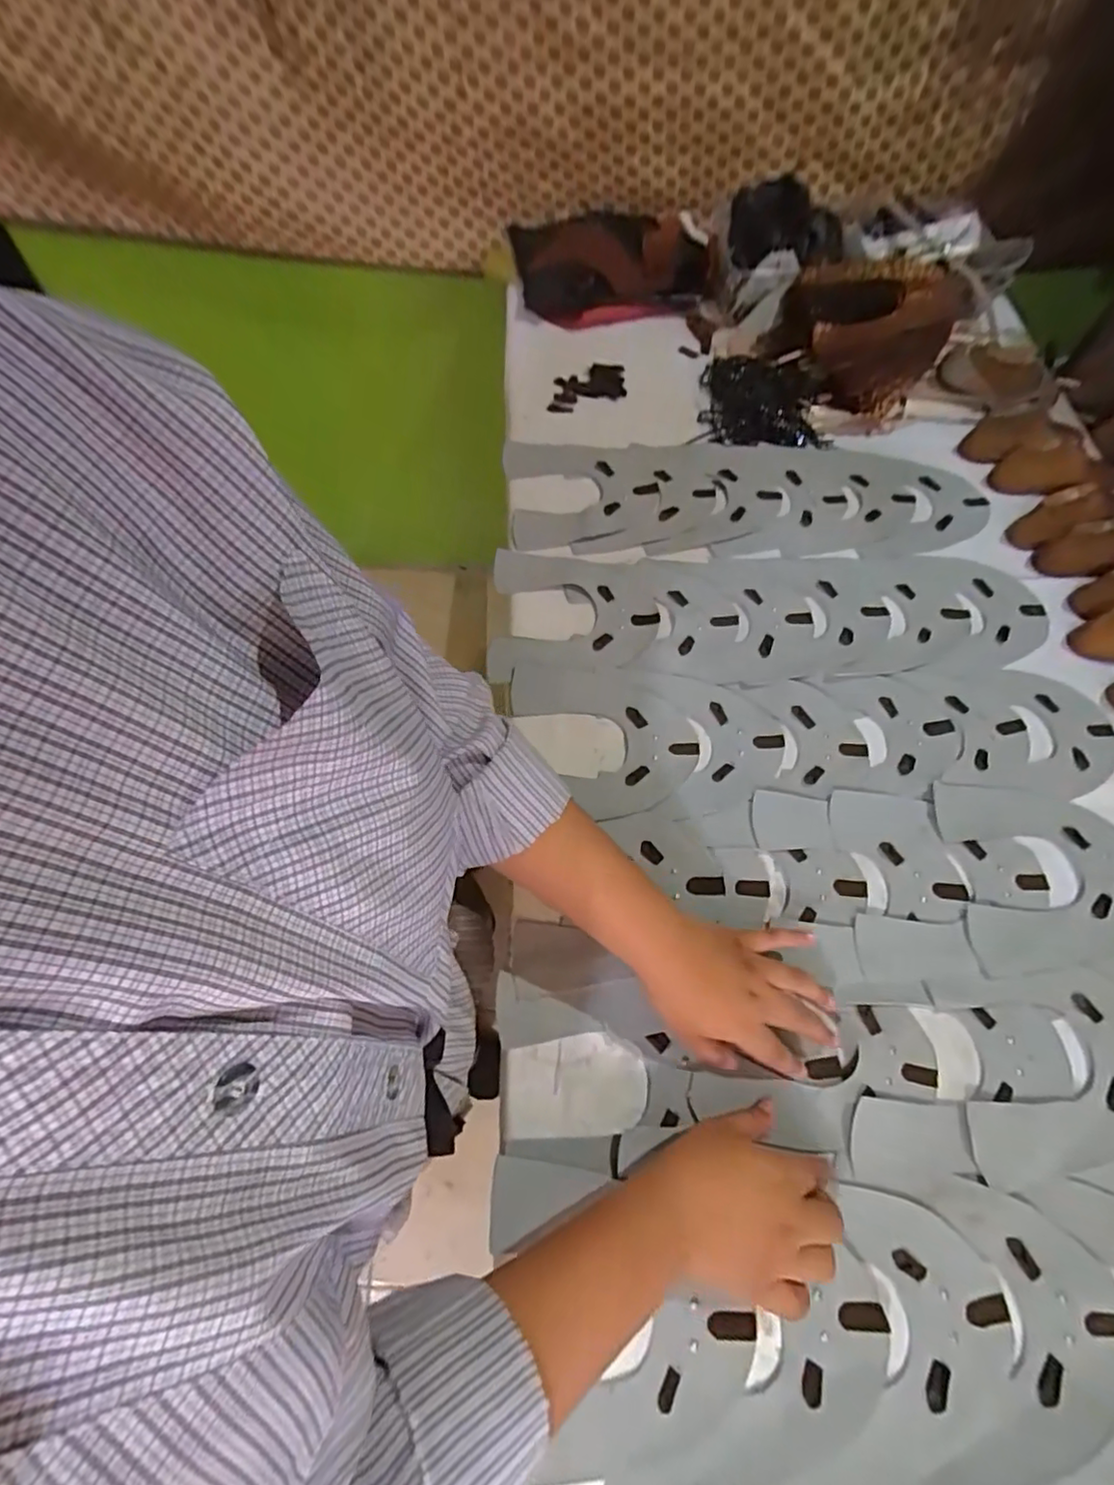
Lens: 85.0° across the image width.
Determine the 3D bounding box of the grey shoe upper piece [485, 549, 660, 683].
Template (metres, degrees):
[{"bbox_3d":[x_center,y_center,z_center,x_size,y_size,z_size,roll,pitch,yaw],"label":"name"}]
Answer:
[{"bbox_3d":[0.016,-0.126,0.588,0.158,0.004,0.146,2,64,-1],"label":"grey shoe upper piece"}]

